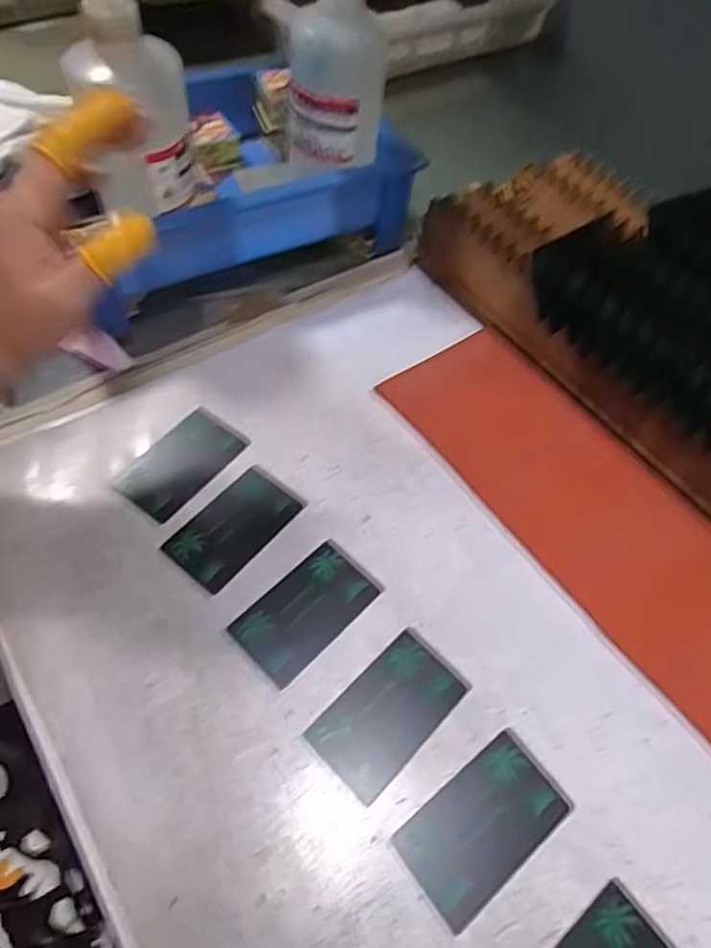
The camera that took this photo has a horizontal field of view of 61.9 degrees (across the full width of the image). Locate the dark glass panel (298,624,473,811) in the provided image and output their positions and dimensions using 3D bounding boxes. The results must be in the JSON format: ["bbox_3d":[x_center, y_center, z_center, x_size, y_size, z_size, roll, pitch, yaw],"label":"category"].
[{"bbox_3d":[0.019,0.131,0.327,0.048,0.004,0.084,41,62,21],"label":"dark glass panel"}]

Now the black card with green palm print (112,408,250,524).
[{"bbox_3d":[-0.118,-0.007,0.404,0.048,0.006,0.082,32,59,17],"label":"black card with green palm print"}]

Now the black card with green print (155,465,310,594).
[{"bbox_3d":[-0.078,0.033,0.383,0.048,0.004,0.085,35,60,18],"label":"black card with green print"}]

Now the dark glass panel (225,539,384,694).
[{"bbox_3d":[-0.029,0.081,0.355,0.048,0.004,0.084,40,62,21],"label":"dark glass panel"}]

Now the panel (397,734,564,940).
[{"bbox_3d":[0.064,0.177,0.299,0.082,0.004,0.047,-32,64,-23],"label":"panel"}]

